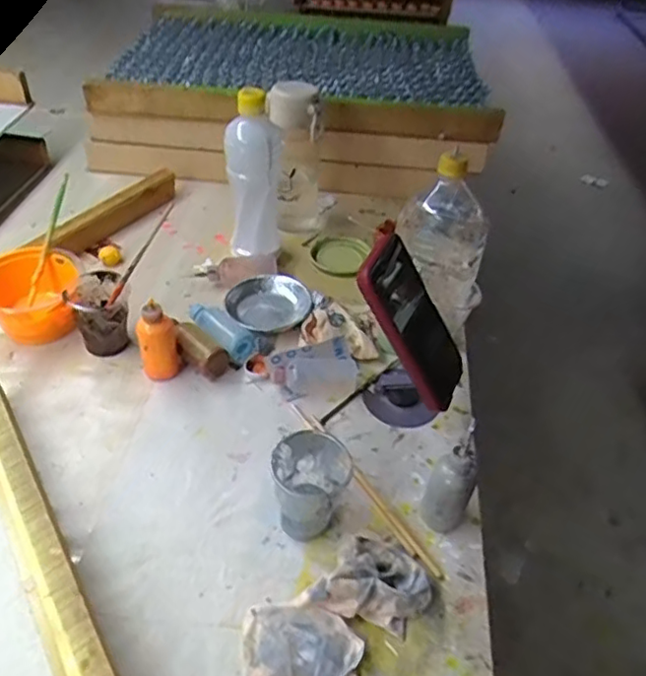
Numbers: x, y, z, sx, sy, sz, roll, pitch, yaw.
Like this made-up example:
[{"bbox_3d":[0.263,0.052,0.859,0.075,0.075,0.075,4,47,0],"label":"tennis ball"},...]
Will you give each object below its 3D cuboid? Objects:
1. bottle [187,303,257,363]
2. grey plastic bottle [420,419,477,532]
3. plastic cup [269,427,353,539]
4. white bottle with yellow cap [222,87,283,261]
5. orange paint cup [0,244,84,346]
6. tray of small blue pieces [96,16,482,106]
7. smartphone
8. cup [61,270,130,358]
[{"bbox_3d":[-0.116,-0.011,0.686,0.037,0.029,0.095,-29,54,-31],"label":"bottle"},{"bbox_3d":[0.107,0.118,0.508,0.037,0.118,0.031,13,44,6],"label":"grey plastic bottle"},{"bbox_3d":[-0.010,0.124,0.520,0.061,0.072,0.062,4,44,-3],"label":"plastic cup"},{"bbox_3d":[-0.086,-0.179,0.741,0.063,0.221,0.063,-3,44,-13],"label":"white bottle with yellow cap"},{"bbox_3d":[-0.321,-0.042,0.680,0.108,0.070,0.120,-9,44,-14],"label":"orange paint cup"},{"bbox_3d":[-0.036,-0.476,1.035,0.577,0.040,0.324,10,44,3],"label":"tray of small blue pieces"},{"bbox_3d":[0.087,-0.012,0.582,0.013,0.180,0.083,-4,43,40],"label":"smartphone"},{"bbox_3d":[-0.244,-0.029,0.673,0.057,0.069,0.069,-5,43,-11],"label":"cup"}]

